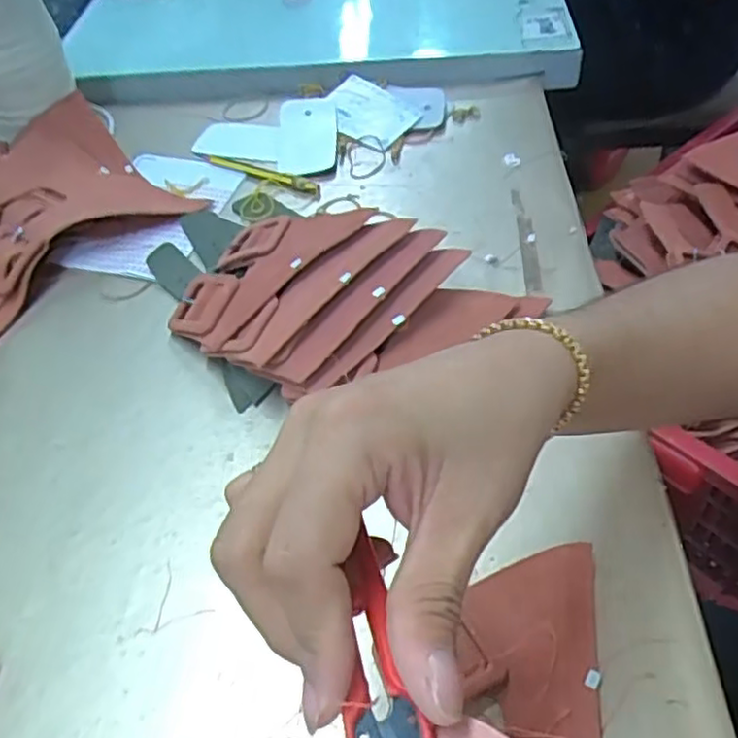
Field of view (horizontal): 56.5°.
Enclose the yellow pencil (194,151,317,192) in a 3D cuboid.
[{"bbox_3d":[-0.102,-0.174,0.597,0.130,0.006,0.010,23,56,22],"label":"yellow pencil"}]

